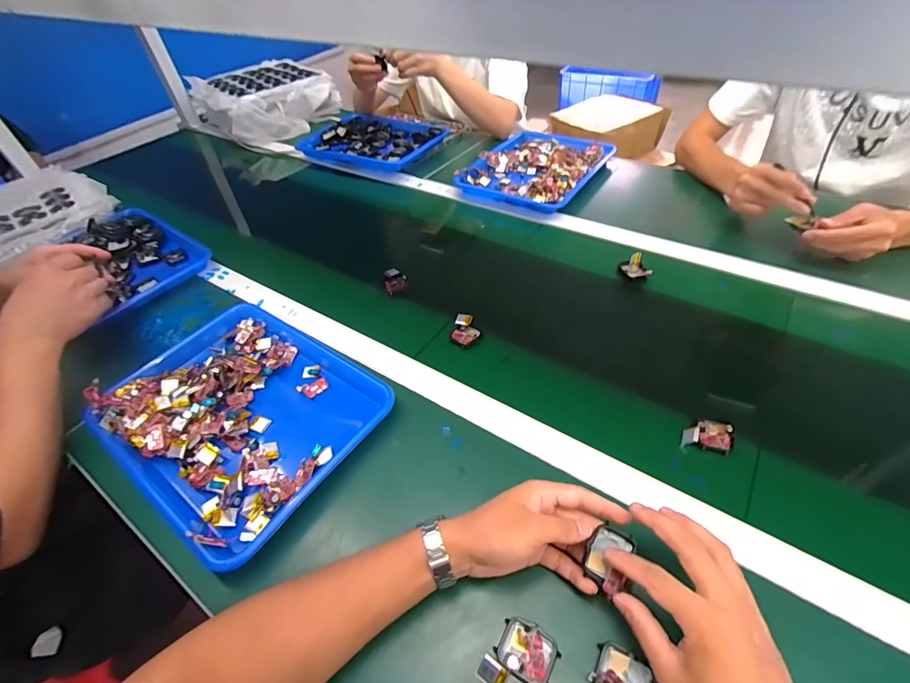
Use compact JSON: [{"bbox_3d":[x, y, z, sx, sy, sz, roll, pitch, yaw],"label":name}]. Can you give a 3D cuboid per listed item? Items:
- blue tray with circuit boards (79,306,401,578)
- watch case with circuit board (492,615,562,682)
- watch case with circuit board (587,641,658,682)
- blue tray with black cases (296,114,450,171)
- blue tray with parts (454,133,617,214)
[{"bbox_3d":[-0.270,0.080,0.529,0.342,0.038,0.263,25,54,27],"label":"blue tray with circuit boards"},{"bbox_3d":[0.060,0.256,0.348,0.047,0.012,0.038,21,52,24],"label":"watch case with circuit board"},{"bbox_3d":[0.133,0.263,0.326,0.048,0.017,0.038,24,53,26],"label":"watch case with circuit board"},{"bbox_3d":[-0.210,-0.531,1.085,0.362,0.042,0.261,18,51,22],"label":"blue tray with black cases"},{"bbox_3d":[0.183,-0.384,0.920,0.243,0.038,0.313,23,53,26],"label":"blue tray with parts"}]

